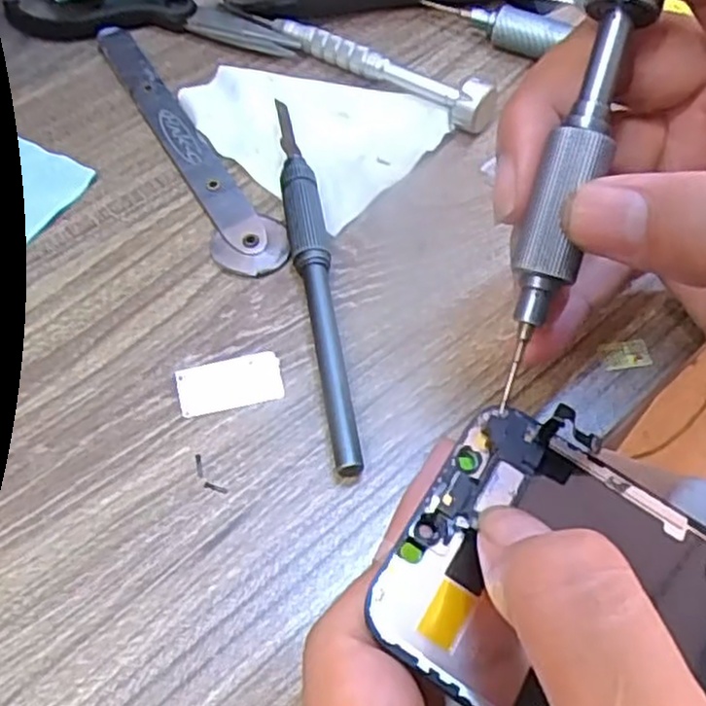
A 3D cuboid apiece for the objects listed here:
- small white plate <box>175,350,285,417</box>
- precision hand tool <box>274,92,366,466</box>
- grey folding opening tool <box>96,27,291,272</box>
[{"bbox_3d":[-0.038,0.009,0.230,0.031,0.004,0.015,-12,59,-8],"label":"small white plate"},{"bbox_3d":[-0.014,-0.029,0.249,0.012,0.013,0.150,-6,57,-7],"label":"precision hand tool"},{"bbox_3d":[-0.064,-0.083,0.287,0.023,0.004,0.145,-24,61,-15],"label":"grey folding opening tool"}]

